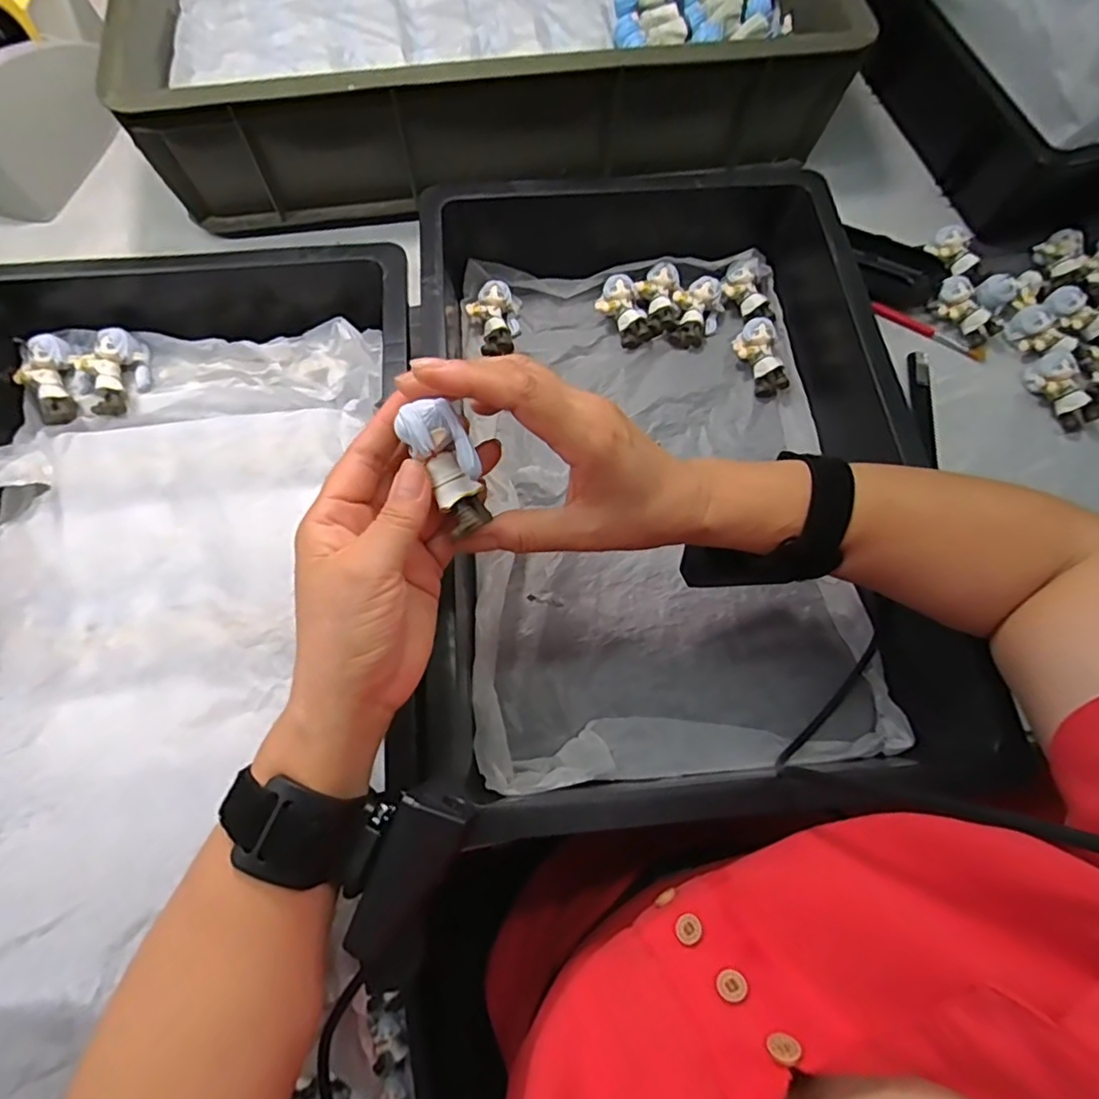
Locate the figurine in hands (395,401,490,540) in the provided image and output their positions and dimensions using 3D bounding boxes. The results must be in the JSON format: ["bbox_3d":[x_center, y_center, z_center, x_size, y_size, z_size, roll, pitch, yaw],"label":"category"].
[{"bbox_3d":[-0.044,-0.036,0.258,0.024,0.016,0.057,-25,107,-10],"label":"figurine in hands"}]

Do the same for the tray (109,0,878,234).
[{"bbox_3d":[-0.058,-0.526,0.553,0.567,0.113,0.406,-7,70,-4],"label":"tray"}]

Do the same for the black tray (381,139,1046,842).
[{"bbox_3d":[0.077,-0.076,0.416,0.313,0.096,0.465,-3,70,-2],"label":"black tray"}]

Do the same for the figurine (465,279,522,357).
[{"bbox_3d":[-0.044,-0.189,0.487,0.038,0.024,0.057,-20,72,-8],"label":"figurine"}]

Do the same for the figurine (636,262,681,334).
[{"bbox_3d":[0.092,-0.213,0.499,0.035,0.019,0.056,0,70,-1],"label":"figurine"}]

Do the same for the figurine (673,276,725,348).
[{"bbox_3d":[0.125,-0.202,0.500,0.041,0.025,0.060,22,71,7],"label":"figurine"}]

